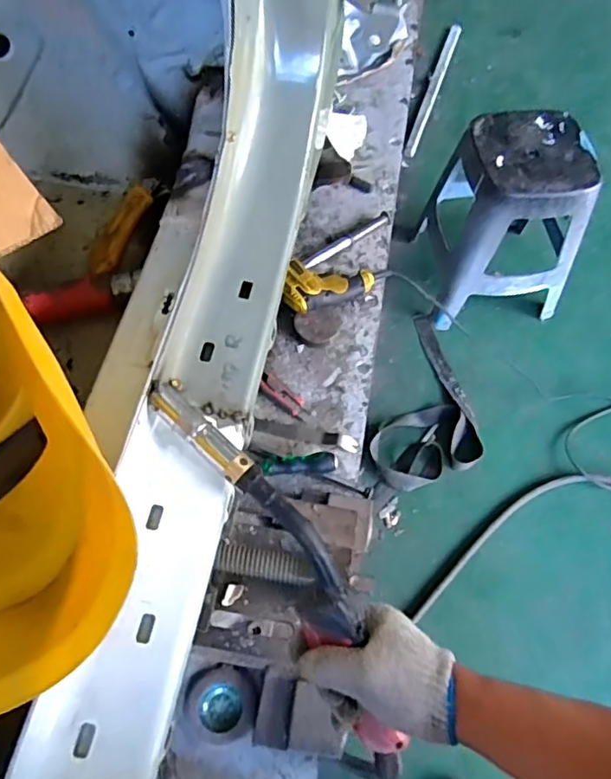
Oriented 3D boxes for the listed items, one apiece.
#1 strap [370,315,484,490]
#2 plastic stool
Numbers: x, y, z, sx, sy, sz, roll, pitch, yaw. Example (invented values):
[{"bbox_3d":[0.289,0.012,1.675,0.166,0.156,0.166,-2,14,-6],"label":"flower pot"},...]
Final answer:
[{"bbox_3d":[0.358,0.039,1.617,0.264,0.047,0.516,20,63,7],"label":"strap"},{"bbox_3d":[0.527,-0.455,1.598,0.337,0.417,0.351,-6,63,-7],"label":"plastic stool"}]

